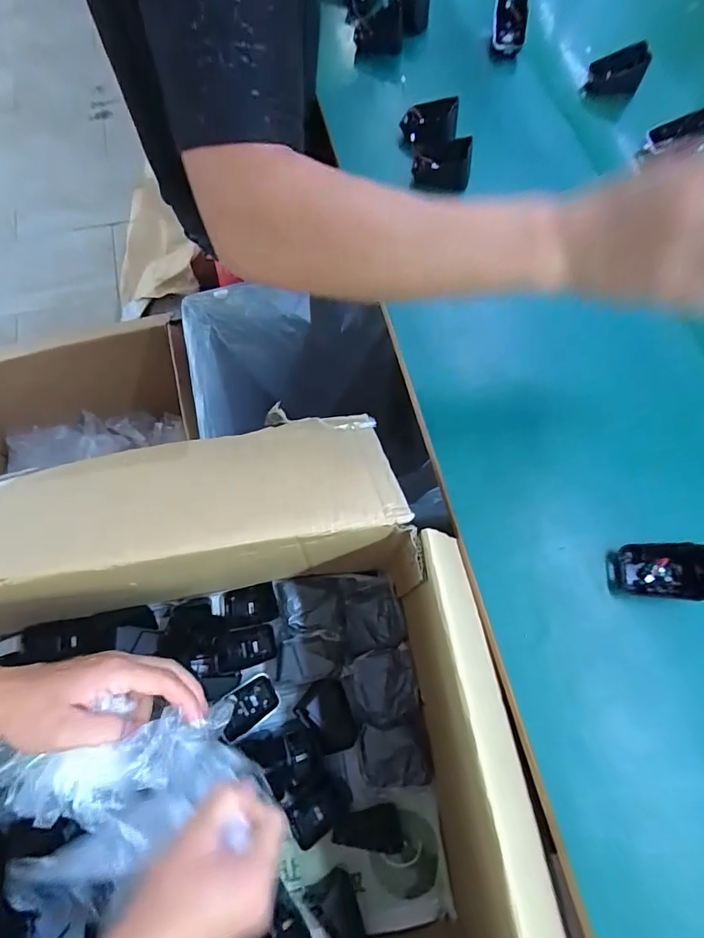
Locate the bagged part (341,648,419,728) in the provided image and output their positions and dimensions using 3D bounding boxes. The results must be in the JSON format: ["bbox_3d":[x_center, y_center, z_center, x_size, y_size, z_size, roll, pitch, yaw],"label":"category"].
[{"bbox_3d":[0.037,0.236,0.497,0.070,0.026,0.070,-19,74,8],"label":"bagged part"}]

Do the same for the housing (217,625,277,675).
[{"bbox_3d":[-0.120,0.207,0.526,0.064,0.027,0.044,-9,70,-4],"label":"housing"}]

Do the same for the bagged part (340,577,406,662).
[{"bbox_3d":[0.023,0.163,0.512,0.063,0.027,0.084,-6,70,-3],"label":"bagged part"}]

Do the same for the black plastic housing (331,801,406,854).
[{"bbox_3d":[0.017,0.375,0.470,0.070,0.022,0.048,-10,70,-5],"label":"black plastic housing"}]

